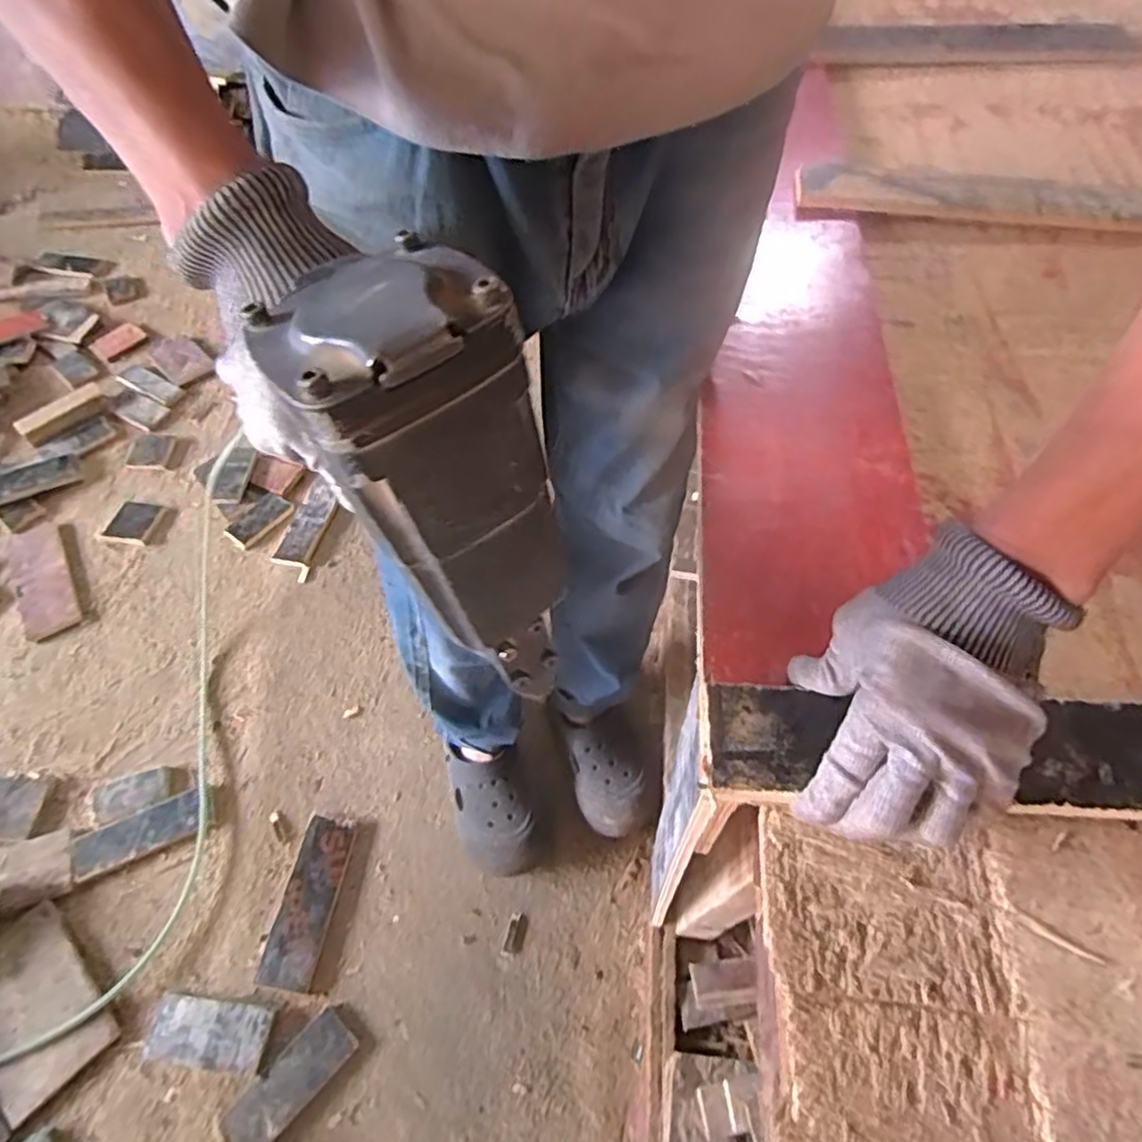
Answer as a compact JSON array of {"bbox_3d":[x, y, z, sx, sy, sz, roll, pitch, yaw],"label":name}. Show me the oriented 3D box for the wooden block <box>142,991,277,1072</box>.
[{"bbox_3d":[-0.447,0.570,0.867,0.145,0.012,0.070,5,56,4],"label":"wooden block"}]

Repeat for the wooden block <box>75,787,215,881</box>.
[{"bbox_3d":[-0.615,0.374,1.010,0.189,0.010,0.066,-20,58,-13],"label":"wooden block"}]

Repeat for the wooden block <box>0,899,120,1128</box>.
[{"bbox_3d":[-0.683,0.546,0.883,0.208,0.018,0.137,39,64,23],"label":"wooden block"}]

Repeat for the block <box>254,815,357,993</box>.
[{"bbox_3d":[-0.355,0.443,0.948,0.072,0.011,0.208,7,56,5],"label":"block"}]

